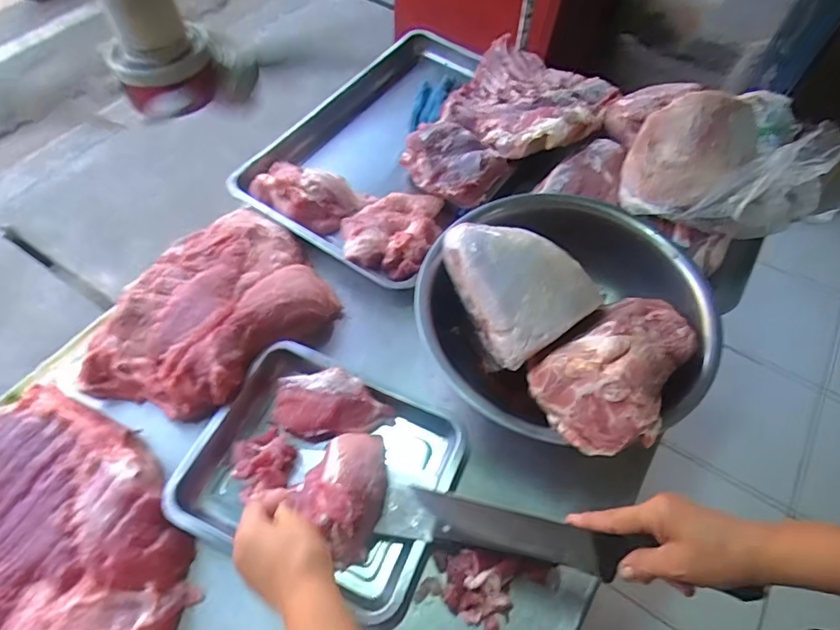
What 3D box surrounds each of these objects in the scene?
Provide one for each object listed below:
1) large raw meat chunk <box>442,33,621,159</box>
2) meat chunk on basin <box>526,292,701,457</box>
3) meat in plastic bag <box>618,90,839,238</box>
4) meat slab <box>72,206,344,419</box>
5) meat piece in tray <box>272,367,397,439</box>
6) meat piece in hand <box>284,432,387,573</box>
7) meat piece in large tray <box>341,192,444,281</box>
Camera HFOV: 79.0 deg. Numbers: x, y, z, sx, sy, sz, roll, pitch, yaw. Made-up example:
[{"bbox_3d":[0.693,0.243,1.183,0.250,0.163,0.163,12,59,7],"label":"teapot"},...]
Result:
[{"bbox_3d":[0.194,-0.393,0.937,0.280,0.086,0.251,32,61,17],"label":"large raw meat chunk"},{"bbox_3d":[0.247,0.046,0.581,0.242,0.078,0.144,-32,63,-21],"label":"meat chunk on basin"},{"bbox_3d":[0.451,-0.207,0.746,0.274,0.144,0.187,32,61,17],"label":"meat in plastic bag"},{"bbox_3d":[-0.307,-0.005,0.732,0.356,0.079,0.263,-39,66,-24],"label":"meat slab"},{"bbox_3d":[-0.116,0.116,0.674,0.151,0.032,0.085,-6,87,1],"label":"meat piece in tray"},{"bbox_3d":[-0.087,0.205,0.602,0.091,0.068,0.140,17,58,9],"label":"meat piece in hand"},{"bbox_3d":[-0.047,-0.146,0.835,0.152,0.048,0.195,15,57,7],"label":"meat piece in large tray"}]

